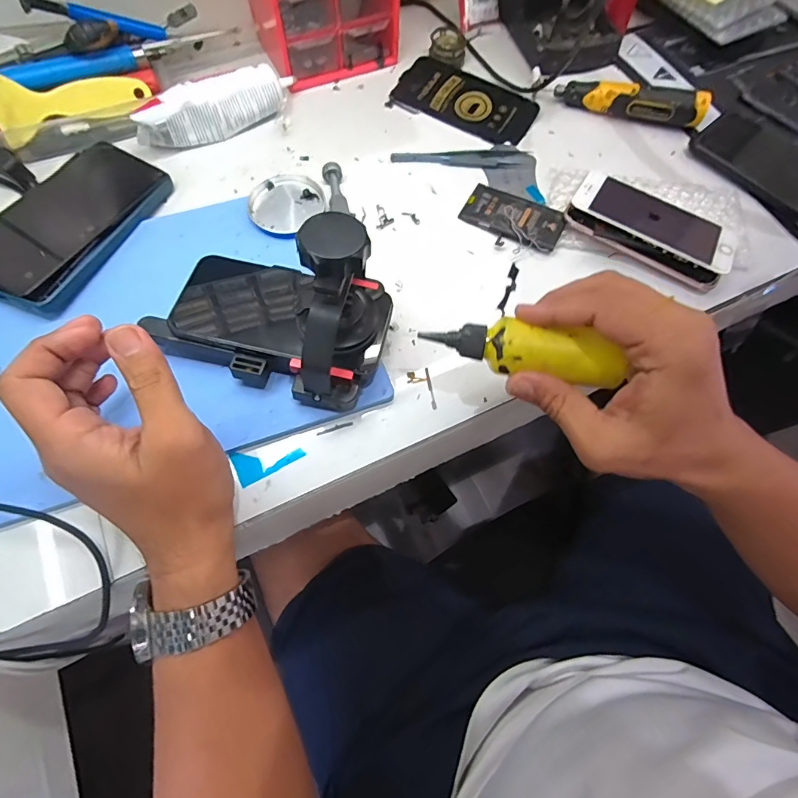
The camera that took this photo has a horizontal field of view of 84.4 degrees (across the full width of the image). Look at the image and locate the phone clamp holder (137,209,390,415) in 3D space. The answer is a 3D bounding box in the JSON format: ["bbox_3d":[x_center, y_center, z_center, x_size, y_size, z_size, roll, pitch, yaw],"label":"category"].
[{"bbox_3d":[-0.087,-0.062,0.287,0.147,0.123,0.091,19,69,6],"label":"phone clamp holder"}]

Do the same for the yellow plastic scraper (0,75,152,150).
[{"bbox_3d":[-0.288,-0.267,0.382,0.122,0.052,0.005,-26,32,-10],"label":"yellow plastic scraper"}]

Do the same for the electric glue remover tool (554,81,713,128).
[{"bbox_3d":[0.230,-0.298,0.435,0.138,0.025,0.027,12,68,3],"label":"electric glue remover tool"}]

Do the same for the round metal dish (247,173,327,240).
[{"bbox_3d":[-0.099,-0.168,0.378,0.058,0.007,0.063,0,73,-1],"label":"round metal dish"}]

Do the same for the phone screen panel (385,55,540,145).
[{"bbox_3d":[0.067,-0.304,0.449,0.143,0.007,0.077,27,70,9],"label":"phone screen panel"}]

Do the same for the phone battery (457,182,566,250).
[{"bbox_3d":[0.100,-0.159,0.386,0.085,0.007,0.049,28,71,13],"label":"phone battery"}]

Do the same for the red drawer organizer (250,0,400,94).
[{"bbox_3d":[-0.076,-0.400,0.422,0.127,0.117,0.103,-25,71,-11],"label":"red drawer organizer"}]

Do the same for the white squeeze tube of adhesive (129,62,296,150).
[{"bbox_3d":[-0.166,-0.269,0.406,0.146,0.043,0.033,-27,72,-12],"label":"white squeeze tube of adhesive"}]

